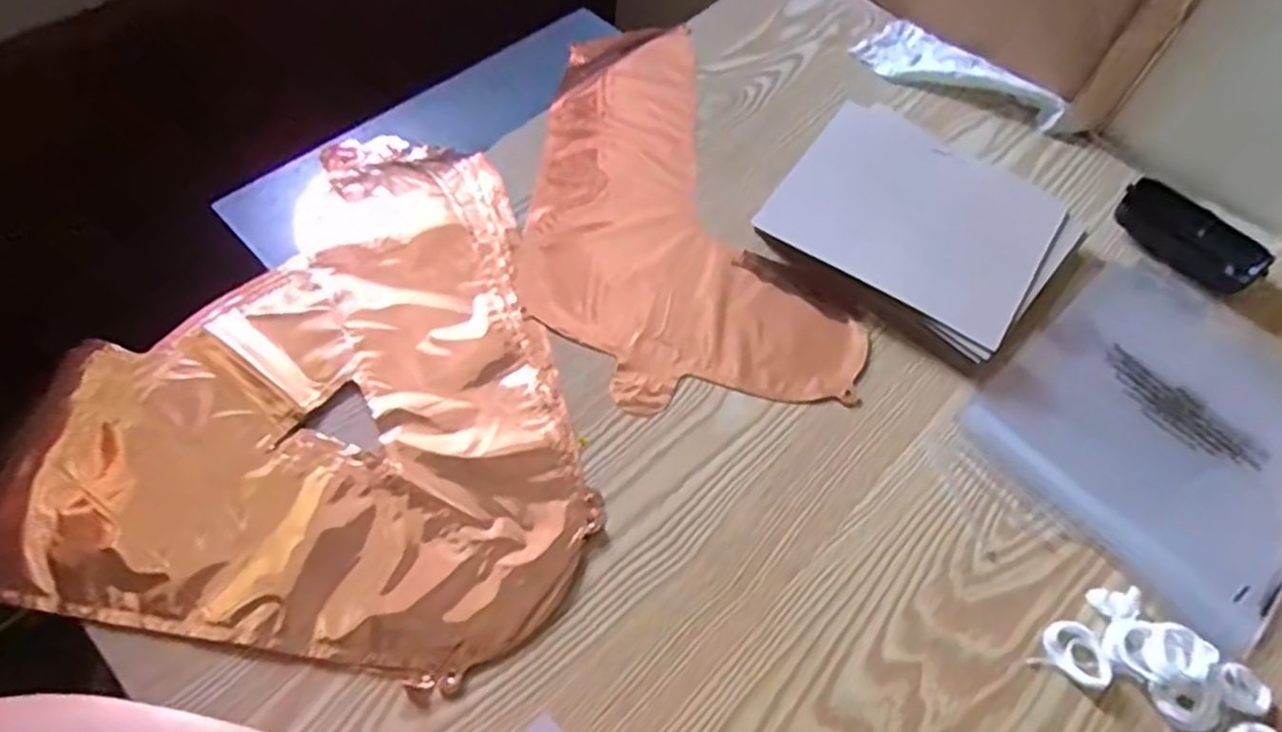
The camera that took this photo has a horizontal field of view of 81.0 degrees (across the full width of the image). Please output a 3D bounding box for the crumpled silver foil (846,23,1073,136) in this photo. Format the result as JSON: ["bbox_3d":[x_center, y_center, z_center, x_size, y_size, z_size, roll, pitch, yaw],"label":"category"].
[{"bbox_3d":[0.289,-0.268,0.676,0.183,0.022,0.074,31,61,14],"label":"crumpled silver foil"}]

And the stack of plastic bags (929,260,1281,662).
[{"bbox_3d":[0.359,0.038,0.503,0.249,0.011,0.201,-38,68,-23],"label":"stack of plastic bags"}]

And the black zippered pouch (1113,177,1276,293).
[{"bbox_3d":[0.426,-0.101,0.583,0.043,0.024,0.108,-38,68,-23],"label":"black zippered pouch"}]

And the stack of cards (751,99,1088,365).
[{"bbox_3d":[0.209,-0.110,0.567,0.197,0.018,0.156,39,76,15],"label":"stack of cards"}]

